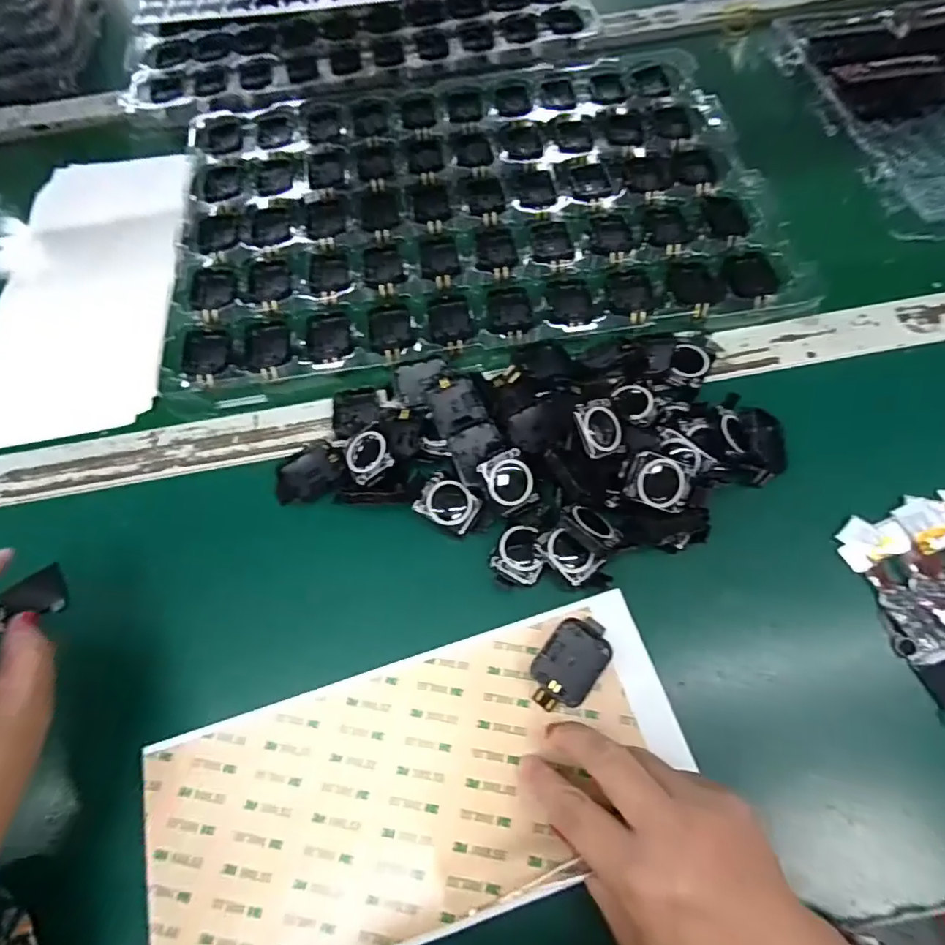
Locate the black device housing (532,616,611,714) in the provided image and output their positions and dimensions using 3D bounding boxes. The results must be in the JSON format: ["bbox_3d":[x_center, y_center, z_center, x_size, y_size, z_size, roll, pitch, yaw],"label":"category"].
[{"bbox_3d":[0.054,0.105,0.293,0.032,0.012,0.054,38,72,17],"label":"black device housing"}]

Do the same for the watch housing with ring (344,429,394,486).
[{"bbox_3d":[-0.067,-0.012,0.341,0.030,0.010,0.034,-36,64,17],"label":"watch housing with ring"}]

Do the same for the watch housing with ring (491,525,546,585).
[{"bbox_3d":[0.029,0.049,0.318,0.029,0.014,0.034,22,68,12],"label":"watch housing with ring"}]

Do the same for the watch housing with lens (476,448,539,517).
[{"bbox_3d":[0.023,0.005,0.322,0.028,0.009,0.033,-29,68,-10],"label":"watch housing with lens"}]

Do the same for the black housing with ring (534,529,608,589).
[{"bbox_3d":[0.057,0.049,0.315,0.024,0.016,0.034,-42,71,-15],"label":"black housing with ring"}]

